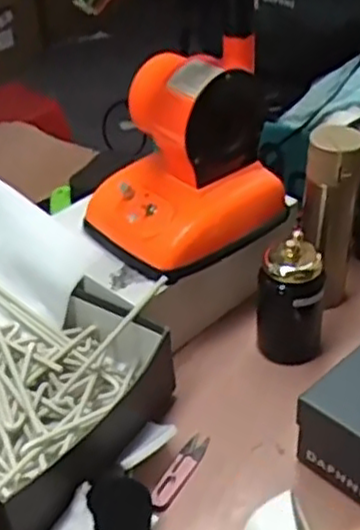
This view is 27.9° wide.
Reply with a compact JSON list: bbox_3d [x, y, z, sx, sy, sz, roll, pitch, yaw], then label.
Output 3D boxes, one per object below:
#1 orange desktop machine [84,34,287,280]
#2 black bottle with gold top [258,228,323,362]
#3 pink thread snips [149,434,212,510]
[{"bbox_3d":[0.003,-0.131,0.863,0.202,0.199,0.167,-30,45,-31],"label":"orange desktop machine"},{"bbox_3d":[0.134,0.042,0.875,0.079,0.176,0.084,3,38,8],"label":"black bottle with gold top"},{"bbox_3d":[-0.001,0.220,0.765,0.023,0.015,0.105,16,41,23],"label":"pink thread snips"}]

